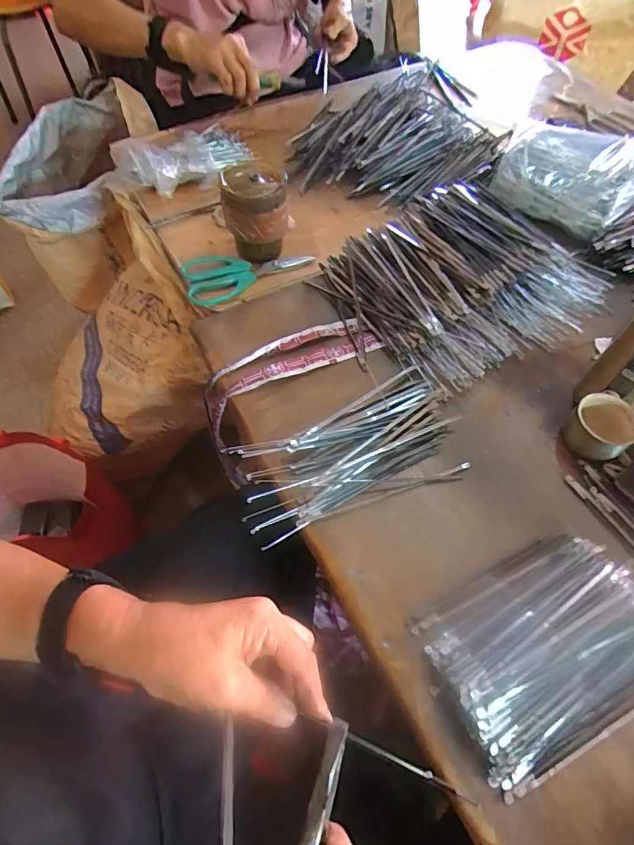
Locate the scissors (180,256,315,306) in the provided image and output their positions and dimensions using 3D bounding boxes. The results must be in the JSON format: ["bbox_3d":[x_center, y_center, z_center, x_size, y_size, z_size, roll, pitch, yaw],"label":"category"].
[{"bbox_3d":[-0.099,-0.218,0.639,0.176,0.014,0.083,-24,59,-18],"label":"scissors"}]

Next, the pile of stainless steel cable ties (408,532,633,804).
[{"bbox_3d":[0.193,0.181,0.377,0.199,0.032,0.139,-23,59,-17],"label":"pile of stainless steel cable ties"}]

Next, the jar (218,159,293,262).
[{"bbox_3d":[-0.078,-0.278,0.618,0.084,0.104,0.086,0,58,-1],"label":"jar"}]

